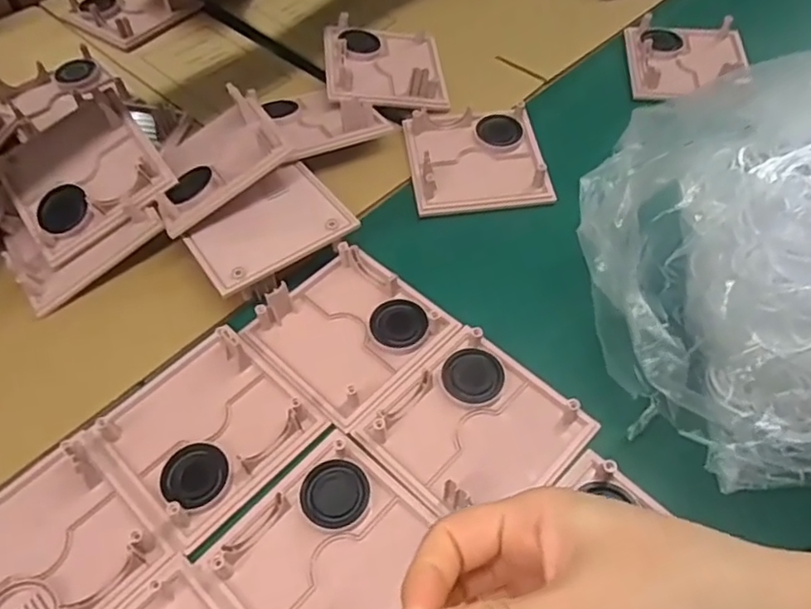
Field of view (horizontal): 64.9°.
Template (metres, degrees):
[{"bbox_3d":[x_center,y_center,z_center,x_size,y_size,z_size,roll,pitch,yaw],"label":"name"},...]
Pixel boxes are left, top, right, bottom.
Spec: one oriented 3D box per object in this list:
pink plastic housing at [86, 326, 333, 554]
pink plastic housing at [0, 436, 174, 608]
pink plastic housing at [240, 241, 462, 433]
[{"bbox_3d":[-0.122,0.072,0.387,0.109,0.016,0.105,37,63,26],"label":"pink plastic housing"},{"bbox_3d":[-0.199,0.135,0.343,0.099,0.016,0.103,37,63,26],"label":"pink plastic housing"},{"bbox_3d":[-0.038,0.012,0.424,0.107,0.020,0.105,37,63,26],"label":"pink plastic housing"}]

